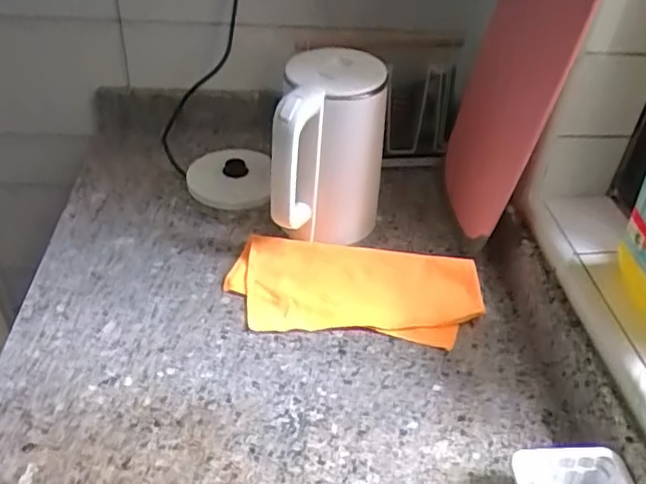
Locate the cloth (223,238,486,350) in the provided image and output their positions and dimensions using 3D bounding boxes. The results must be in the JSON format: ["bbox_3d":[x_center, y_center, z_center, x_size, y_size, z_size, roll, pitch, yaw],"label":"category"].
[{"bbox_3d":[0.036,0.056,0.718,0.283,0.016,0.137,6,49,5],"label":"cloth"}]

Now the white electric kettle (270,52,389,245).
[{"bbox_3d":[0.004,-0.099,0.735,0.123,0.236,0.138,7,38,4],"label":"white electric kettle"}]

